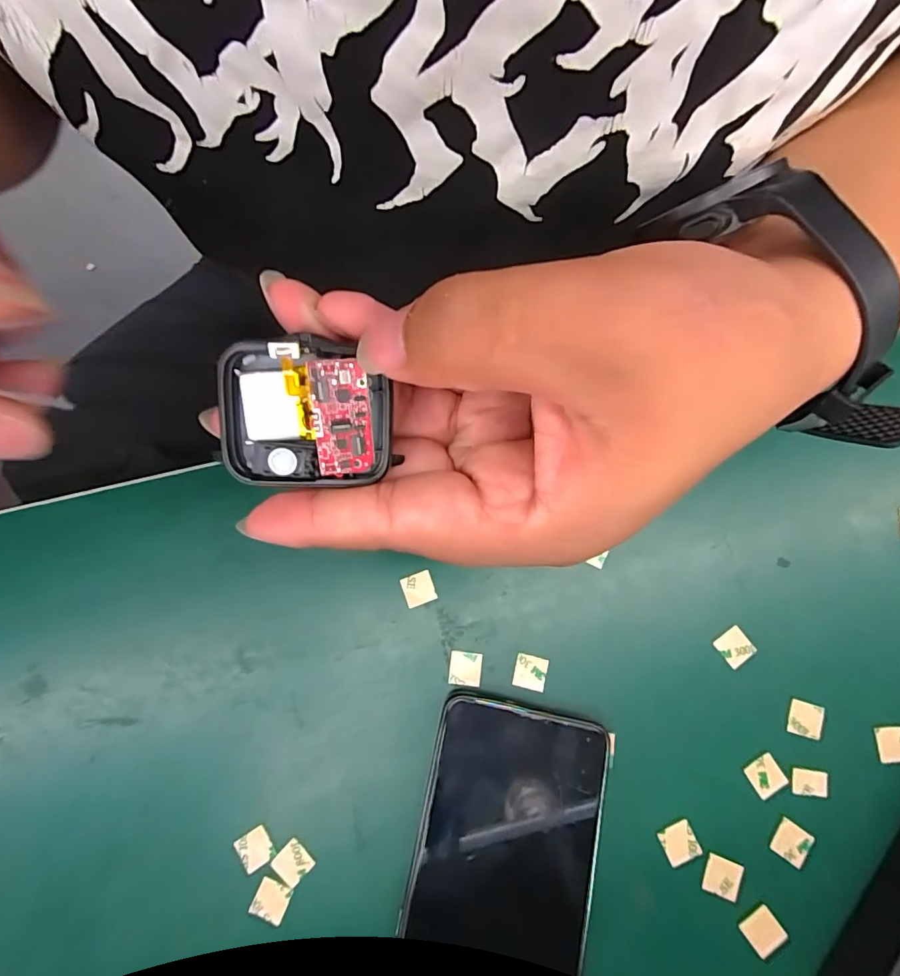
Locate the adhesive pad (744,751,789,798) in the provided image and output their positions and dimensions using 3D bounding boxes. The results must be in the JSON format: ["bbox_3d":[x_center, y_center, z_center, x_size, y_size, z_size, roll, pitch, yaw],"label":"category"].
[{"bbox_3d":[0.148,0.135,0.224,0.015,0.004,0.015,-32,82,-5],"label":"adhesive pad"}]

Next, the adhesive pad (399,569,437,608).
[{"bbox_3d":[-0.016,0.051,0.243,0.016,0.004,0.015,-20,81,-3],"label":"adhesive pad"}]

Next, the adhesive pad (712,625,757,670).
[{"bbox_3d":[0.140,0.078,0.235,0.015,0.004,0.015,-38,82,-5],"label":"adhesive pad"}]

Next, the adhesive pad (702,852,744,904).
[{"bbox_3d":[0.123,0.176,0.216,0.015,0.004,0.016,19,81,4],"label":"adhesive pad"}]

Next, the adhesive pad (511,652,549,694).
[{"bbox_3d":[0.039,0.090,0.234,0.016,0.004,0.015,13,81,3],"label":"adhesive pad"}]

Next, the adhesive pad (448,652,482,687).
[{"bbox_3d":[0.007,0.088,0.235,0.016,0.004,0.016,5,80,1],"label":"adhesive pad"}]

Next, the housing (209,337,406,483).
[{"bbox_3d":[-0.038,-0.019,0.124,0.043,0.011,0.036,-2,105,-1],"label":"housing"}]

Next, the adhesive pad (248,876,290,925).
[{"bbox_3d":[-0.081,0.187,0.217,0.014,0.004,0.016,22,81,4],"label":"adhesive pad"}]

